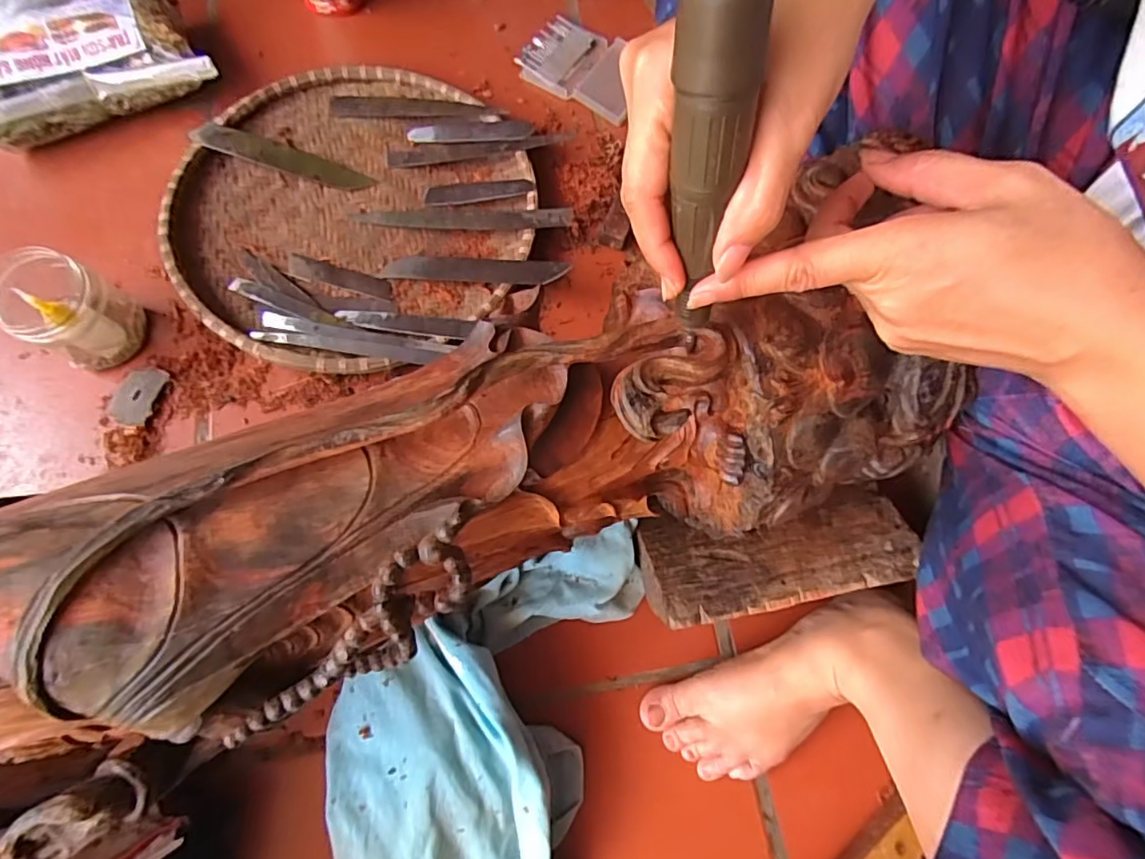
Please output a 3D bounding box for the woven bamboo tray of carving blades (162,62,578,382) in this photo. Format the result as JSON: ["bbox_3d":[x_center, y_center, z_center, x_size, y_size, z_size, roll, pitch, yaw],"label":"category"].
[{"bbox_3d":[-0.199,-0.213,0.560,0.346,0.031,0.341,43,75,11],"label":"woven bamboo tray of carving blades"}]

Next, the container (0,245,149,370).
[{"bbox_3d":[-0.418,-0.100,0.475,0.072,0.098,0.074,33,74,9],"label":"container"}]

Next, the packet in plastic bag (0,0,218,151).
[{"bbox_3d":[-0.492,-0.369,0.574,0.244,0.072,0.146,-20,73,-9],"label":"packet in plastic bag"}]

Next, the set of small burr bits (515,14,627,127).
[{"bbox_3d":[0.015,-0.410,0.649,0.129,0.016,0.099,28,73,7],"label":"set of small burr bits"}]

